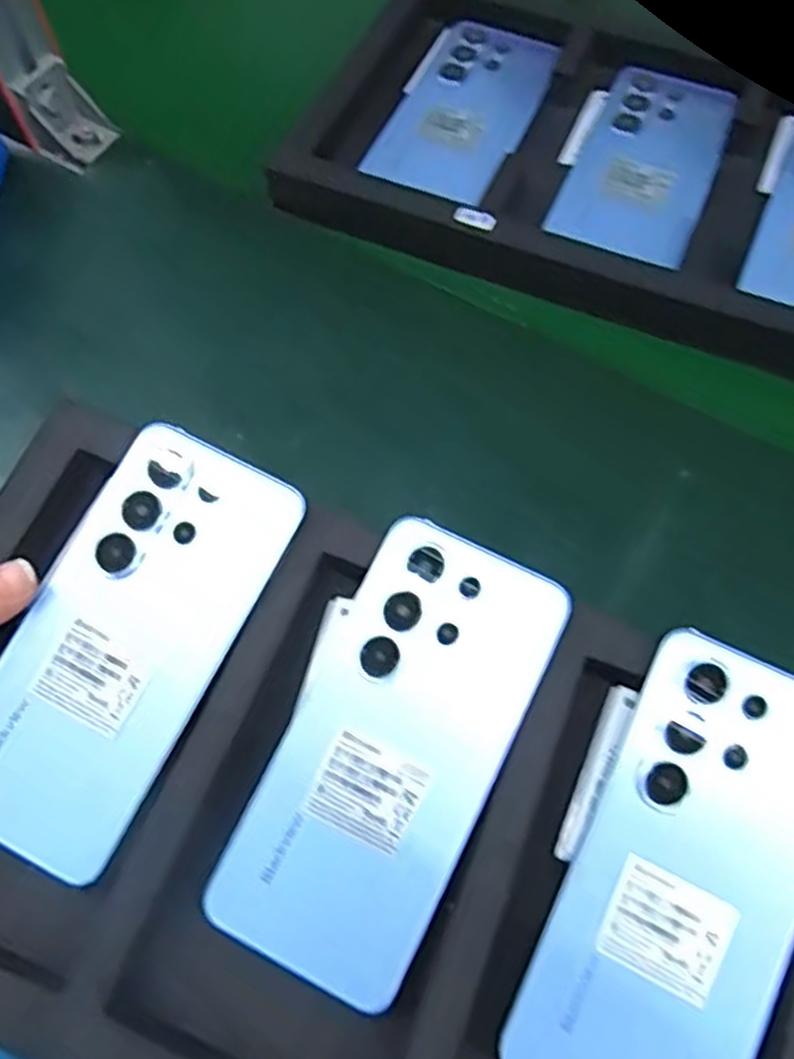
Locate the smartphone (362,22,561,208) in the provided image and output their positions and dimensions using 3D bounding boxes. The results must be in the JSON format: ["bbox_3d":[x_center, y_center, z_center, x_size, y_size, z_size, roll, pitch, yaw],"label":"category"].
[{"bbox_3d":[0.043,-0.259,0.470,0.077,0.015,0.160,21,66,11],"label":"smartphone"}]

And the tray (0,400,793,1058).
[{"bbox_3d":[0.032,0.127,0.275,0.466,0.045,0.210,21,66,7],"label":"tray"}]

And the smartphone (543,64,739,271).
[{"bbox_3d":[0.149,-0.219,0.452,0.077,0.004,0.160,22,66,11],"label":"smartphone"}]

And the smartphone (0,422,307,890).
[{"bbox_3d":[-0.109,0.043,0.300,0.079,0.005,0.168,26,78,5],"label":"smartphone"}]

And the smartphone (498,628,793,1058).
[{"bbox_3d":[0.105,0.127,0.273,0.078,0.005,0.167,24,79,10],"label":"smartphone"}]

